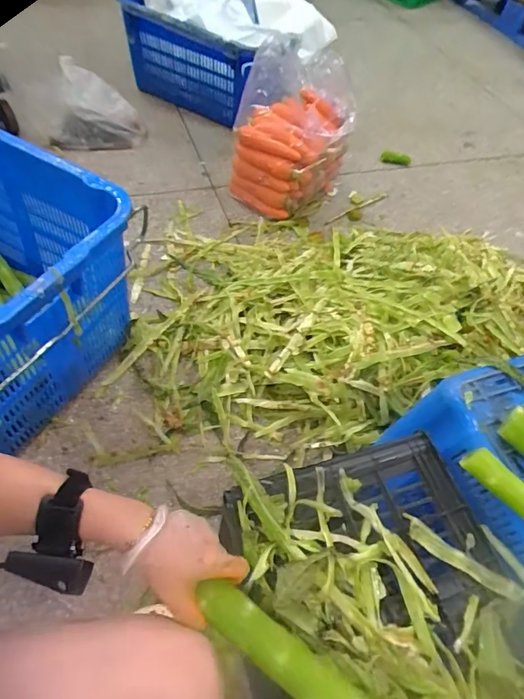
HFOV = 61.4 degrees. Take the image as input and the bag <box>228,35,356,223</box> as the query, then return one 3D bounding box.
[{"bbox_3d":[0.087,-0.589,1.230,0.253,0.379,0.262,36,58,17],"label":"bag"}]

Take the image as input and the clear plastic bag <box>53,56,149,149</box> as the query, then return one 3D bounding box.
[{"bbox_3d":[-0.516,-0.753,1.409,0.273,0.178,0.210,12,54,0],"label":"clear plastic bag"}]

